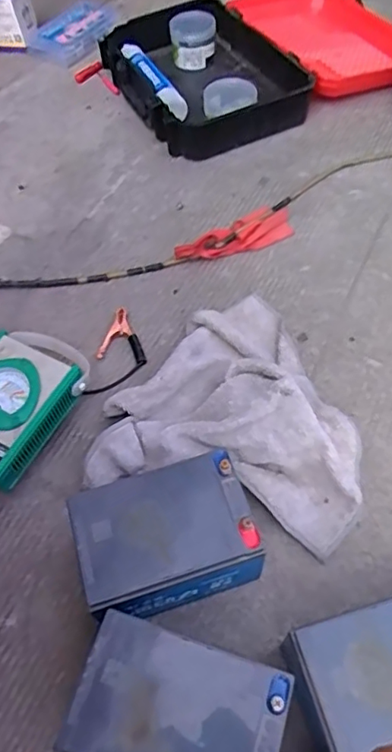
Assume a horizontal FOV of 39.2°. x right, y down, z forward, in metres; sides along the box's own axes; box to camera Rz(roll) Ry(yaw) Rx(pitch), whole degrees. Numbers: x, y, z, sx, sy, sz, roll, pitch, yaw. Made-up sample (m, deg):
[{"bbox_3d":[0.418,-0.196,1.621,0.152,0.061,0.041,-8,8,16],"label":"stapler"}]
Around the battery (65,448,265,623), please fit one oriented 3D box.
[{"bbox_3d":[-0.025,0.151,0.498,0.147,0.100,0.105,-17,58,-8],"label":"battery"}]

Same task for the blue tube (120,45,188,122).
[{"bbox_3d":[-0.076,-0.507,0.927,0.044,0.029,0.234,-22,59,-11],"label":"blue tube"}]

